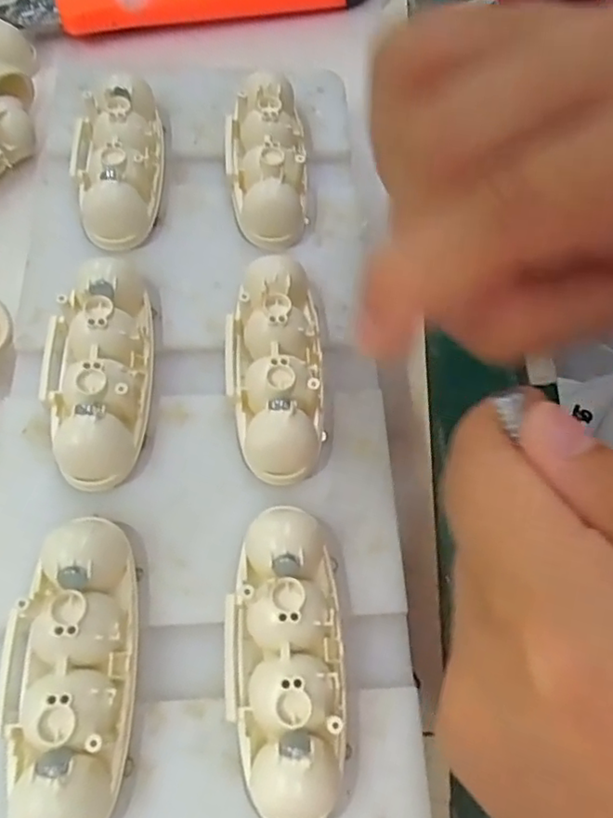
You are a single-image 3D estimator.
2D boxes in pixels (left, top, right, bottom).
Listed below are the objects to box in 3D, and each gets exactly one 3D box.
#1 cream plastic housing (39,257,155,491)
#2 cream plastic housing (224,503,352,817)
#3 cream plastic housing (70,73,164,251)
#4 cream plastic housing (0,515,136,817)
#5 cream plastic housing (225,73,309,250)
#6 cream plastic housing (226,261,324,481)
[{"bbox_3d":[-0.054,-0.011,0.160,0.025,0.015,0.060,-1,67,-4],"label":"cream plastic housing"},{"bbox_3d":[-0.005,0.052,0.134,0.024,0.015,0.061,1,67,-3],"label":"cream plastic housing"},{"bbox_3d":[-0.058,-0.077,0.191,0.024,0.016,0.059,-1,65,-3],"label":"cream plastic housing"},{"bbox_3d":[-0.049,0.053,0.129,0.023,0.018,0.063,-1,67,-4],"label":"cream plastic housing"},{"bbox_3d":[-0.012,-0.078,0.194,0.025,0.016,0.058,-4,66,-4],"label":"cream plastic housing"},{"bbox_3d":[-0.009,-0.012,0.163,0.023,0.014,0.059,-3,67,-4],"label":"cream plastic housing"}]

